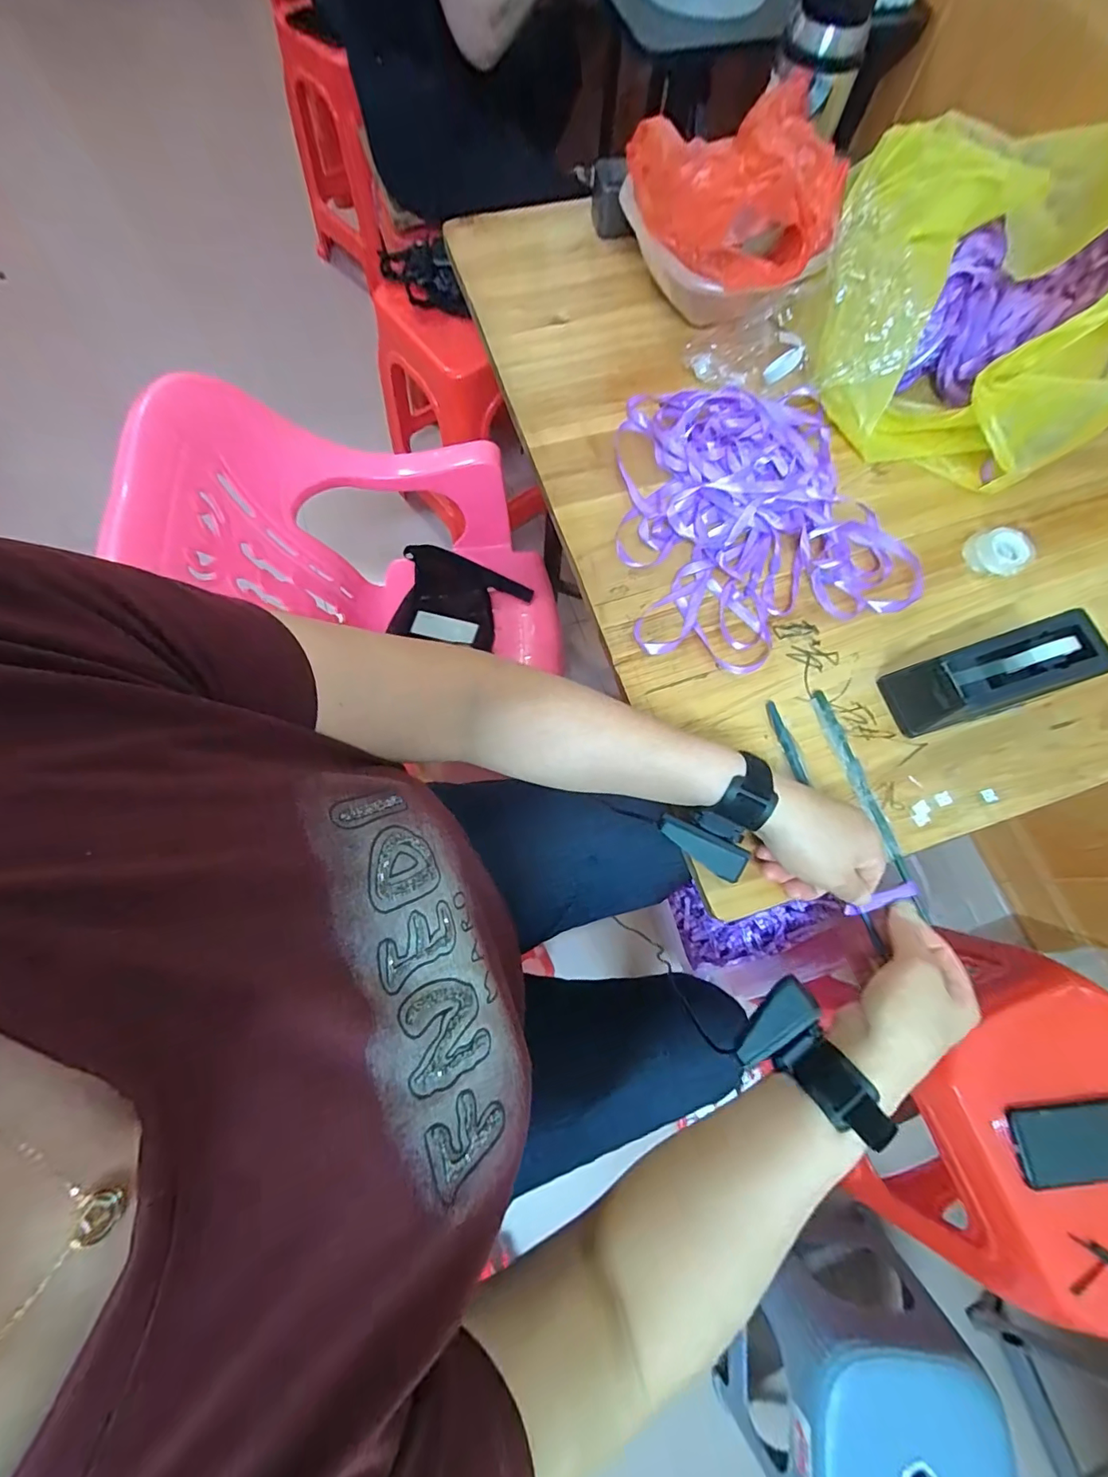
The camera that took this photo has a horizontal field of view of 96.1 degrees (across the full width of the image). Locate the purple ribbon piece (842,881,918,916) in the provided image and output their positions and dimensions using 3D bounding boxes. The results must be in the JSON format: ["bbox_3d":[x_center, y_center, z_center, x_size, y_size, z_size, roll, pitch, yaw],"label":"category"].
[{"bbox_3d":[0.262,0.129,0.398,0.063,0.005,0.010,-20,75,-4],"label":"purple ribbon piece"}]

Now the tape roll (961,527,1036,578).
[{"bbox_3d":[0.442,-0.186,0.495,0.052,0.027,0.052,1,73,-2],"label":"tape roll"}]

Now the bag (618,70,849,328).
[{"bbox_3d":[0.190,-0.524,0.494,0.179,0.155,0.209,-15,75,-7],"label":"bag"}]

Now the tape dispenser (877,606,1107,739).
[{"bbox_3d":[0.371,-0.054,0.423,0.153,0.076,0.059,-16,75,-7],"label":"tape dispenser"}]

